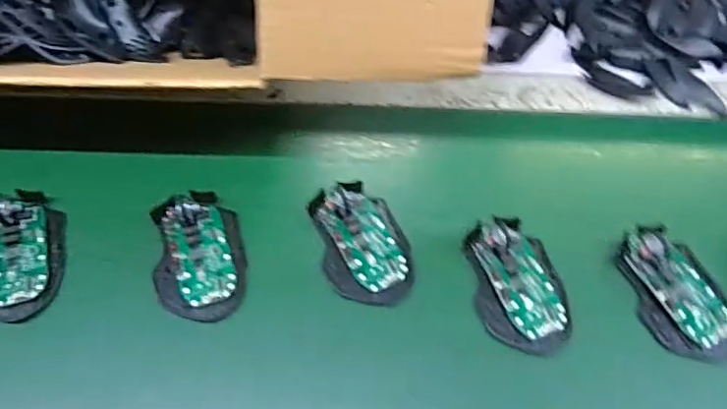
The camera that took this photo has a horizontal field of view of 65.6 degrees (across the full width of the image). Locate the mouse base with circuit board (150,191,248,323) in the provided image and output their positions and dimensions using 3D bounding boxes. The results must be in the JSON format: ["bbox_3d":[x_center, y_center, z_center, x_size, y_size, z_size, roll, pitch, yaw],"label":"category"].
[{"bbox_3d":[-0.137,0.037,0.468,0.071,0.020,0.117,-7,59,-5],"label":"mouse base with circuit board"}]

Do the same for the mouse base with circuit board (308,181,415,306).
[{"bbox_3d":[-0.001,0.029,0.478,0.071,0.020,0.112,-13,60,-8],"label":"mouse base with circuit board"}]

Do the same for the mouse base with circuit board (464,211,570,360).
[{"bbox_3d":[0.128,0.062,0.464,0.071,0.021,0.111,-6,59,-4],"label":"mouse base with circuit board"}]

